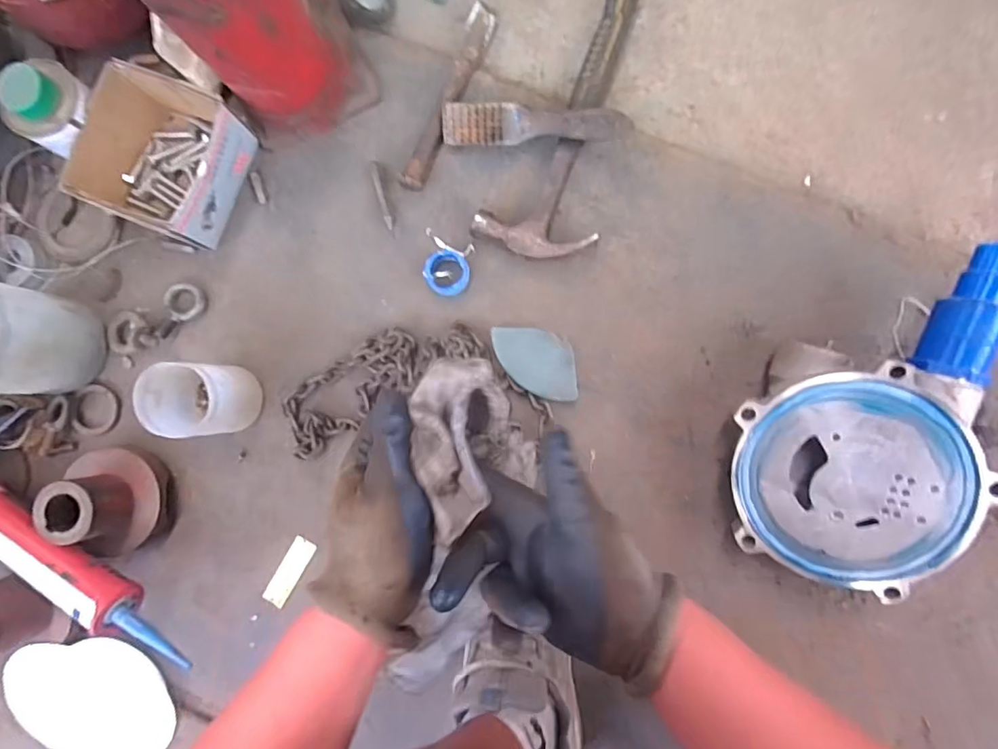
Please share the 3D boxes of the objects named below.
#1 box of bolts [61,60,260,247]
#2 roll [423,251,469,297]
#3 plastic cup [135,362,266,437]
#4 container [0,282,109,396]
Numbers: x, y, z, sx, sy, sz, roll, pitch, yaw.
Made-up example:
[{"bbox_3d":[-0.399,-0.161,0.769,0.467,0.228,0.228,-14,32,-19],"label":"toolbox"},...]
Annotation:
[{"bbox_3d":[-0.368,-0.236,0.582,0.143,0.082,0.149,21,87,4],"label":"box of bolts"},{"bbox_3d":[-0.057,-0.113,0.588,0.048,0.022,0.049,0,86,2],"label":"roll"},{"bbox_3d":[-0.316,0.028,0.560,0.089,0.104,0.074,2,86,2],"label":"plastic cup"},{"bbox_3d":[-0.535,-0.036,0.560,0.124,0.130,0.113,7,86,3],"label":"container"}]

